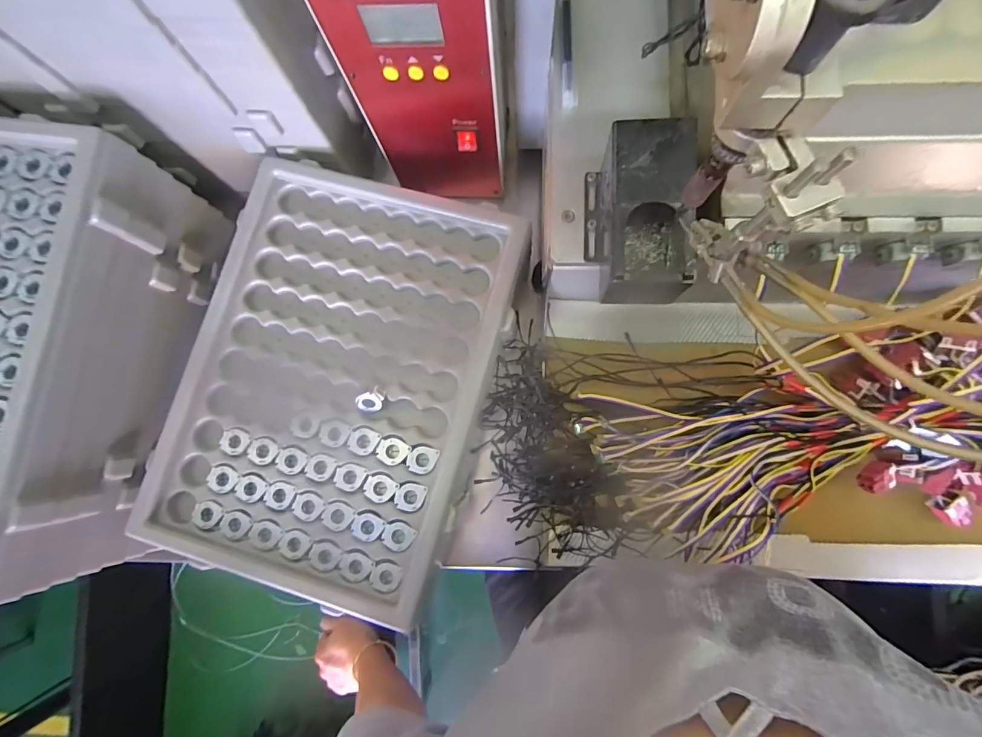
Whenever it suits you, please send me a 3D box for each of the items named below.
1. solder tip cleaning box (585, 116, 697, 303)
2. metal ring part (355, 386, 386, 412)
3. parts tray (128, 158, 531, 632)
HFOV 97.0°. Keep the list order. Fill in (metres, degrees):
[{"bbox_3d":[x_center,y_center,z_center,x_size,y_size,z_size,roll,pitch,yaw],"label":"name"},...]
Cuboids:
[{"bbox_3d":[0.102,-0.108,0.317,0.057,0.068,0.110,1,84,4],"label":"solder tip cleaning box"},{"bbox_3d":[-0.112,0.032,0.410,0.028,0.009,0.025,-29,110,1],"label":"metal ring part"},{"bbox_3d":[-0.147,0.011,0.420,0.290,0.040,0.395,15,82,3],"label":"parts tray"}]

